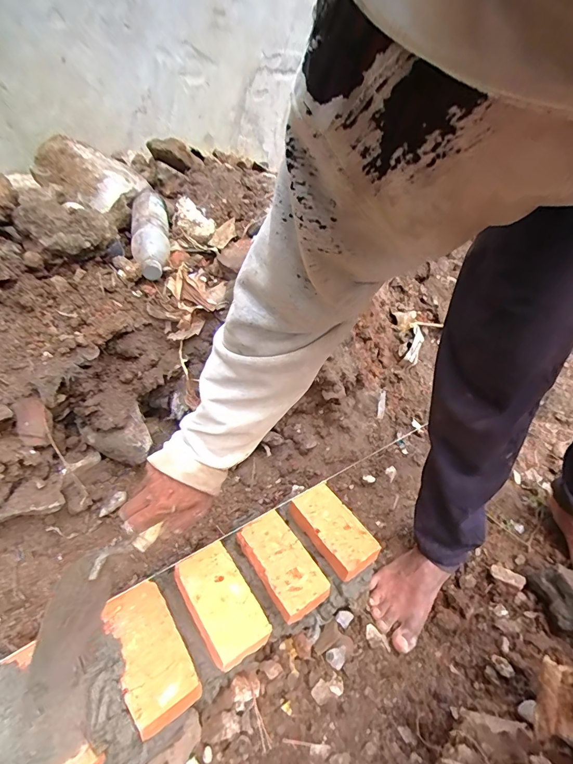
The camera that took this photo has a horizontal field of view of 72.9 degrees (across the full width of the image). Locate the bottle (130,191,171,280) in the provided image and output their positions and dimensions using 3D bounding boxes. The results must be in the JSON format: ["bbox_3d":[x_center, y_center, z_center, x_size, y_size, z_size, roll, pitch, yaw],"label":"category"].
[{"bbox_3d":[-0.253,-0.279,0.721,0.065,0.047,0.236,-2,62,-13],"label":"bottle"}]

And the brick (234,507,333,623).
[{"bbox_3d":[-0.008,0.287,0.615,0.082,0.040,0.155,-20,44,-32],"label":"brick"}]

